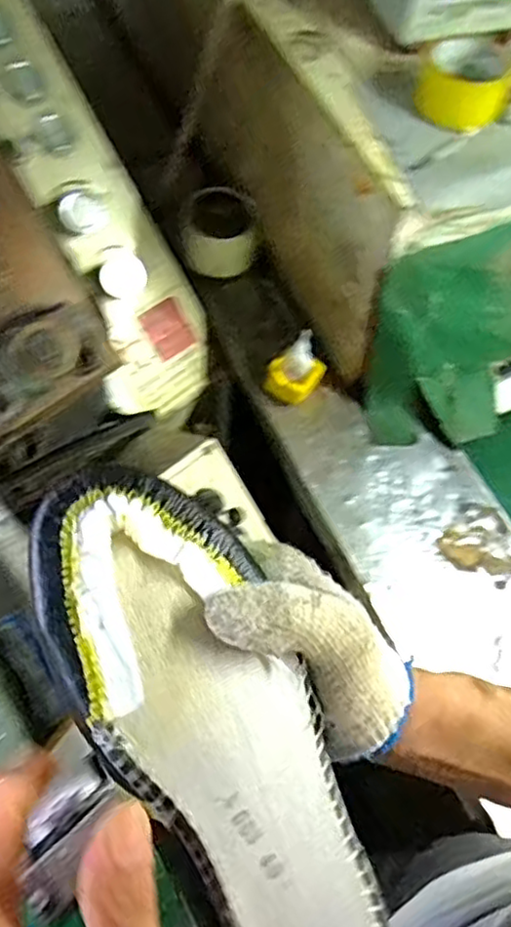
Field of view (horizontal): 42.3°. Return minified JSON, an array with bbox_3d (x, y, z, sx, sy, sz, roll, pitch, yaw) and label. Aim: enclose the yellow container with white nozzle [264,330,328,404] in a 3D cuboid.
[{"bbox_3d":[0.058,-0.128,0.934,0.067,0.109,0.062,1,65,-2],"label":"yellow container with white nozzle"}]

